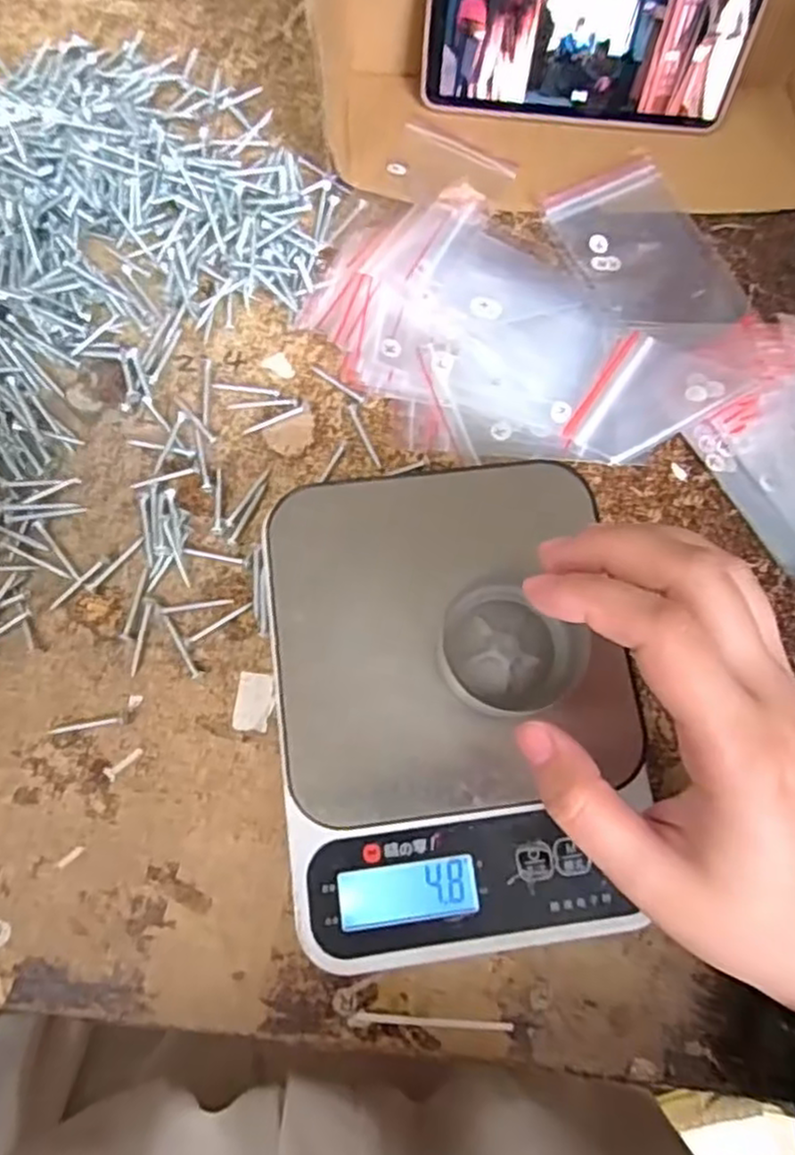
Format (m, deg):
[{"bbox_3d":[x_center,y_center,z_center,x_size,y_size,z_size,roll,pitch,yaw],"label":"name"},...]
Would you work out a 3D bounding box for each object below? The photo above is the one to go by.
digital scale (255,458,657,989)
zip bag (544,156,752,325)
[{"bbox_3d":[0.021,0.051,0.291,0.145,0.042,0.190,-8,74,-4],"label":"digital scale"},{"bbox_3d":[0.132,-0.171,0.378,0.074,0.009,0.102,-26,77,-9],"label":"zip bag"}]

